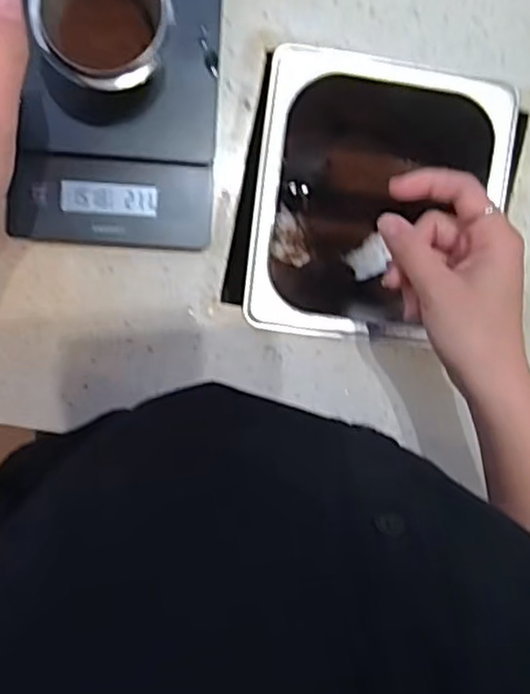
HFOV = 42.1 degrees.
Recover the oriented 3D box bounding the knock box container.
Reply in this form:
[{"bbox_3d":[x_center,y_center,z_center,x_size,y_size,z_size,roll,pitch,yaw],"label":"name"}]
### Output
[{"bbox_3d":[0.068,-0.103,0.512,0.171,0.137,0.179,6,96,-8],"label":"knock box container"}]

